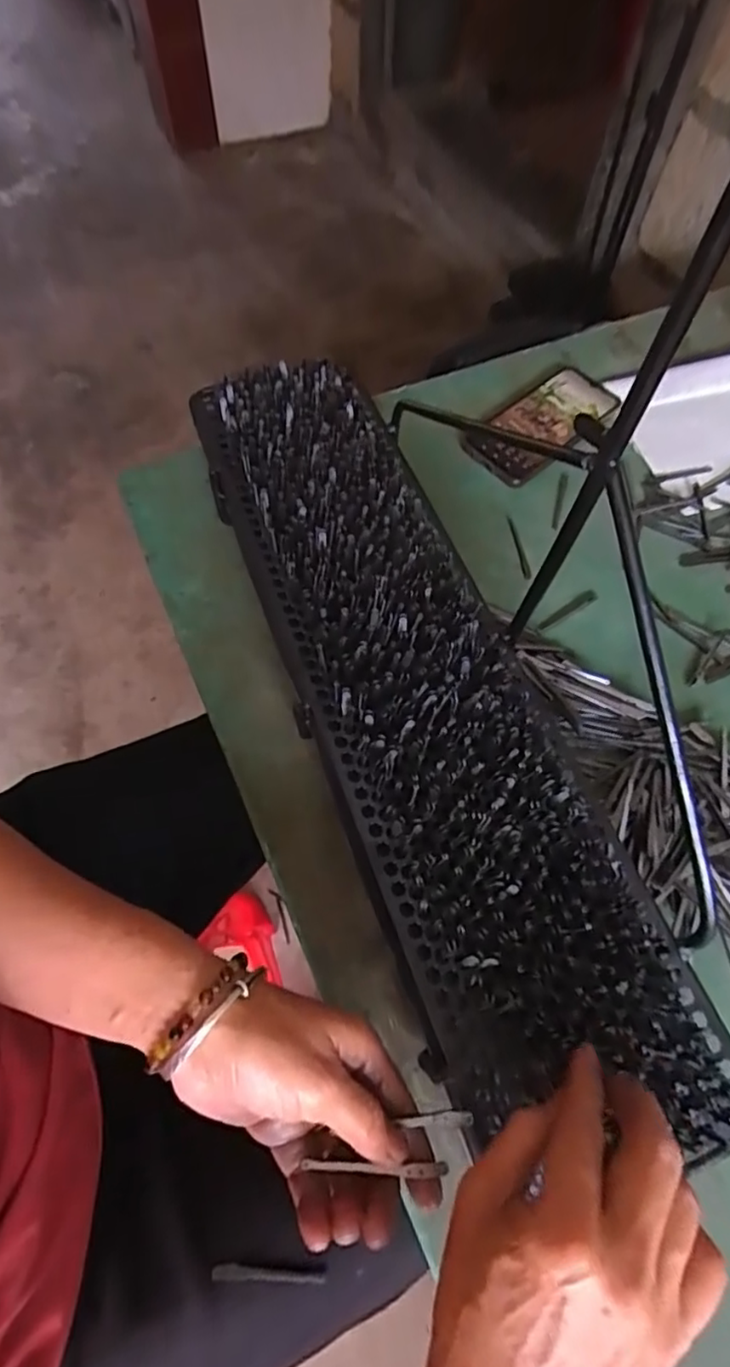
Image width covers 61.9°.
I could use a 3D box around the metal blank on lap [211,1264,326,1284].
[{"bbox_3d":[-0.053,0.335,0.344,0.067,0.004,0.007,20,63,-17],"label":"metal blank on lap"}]

